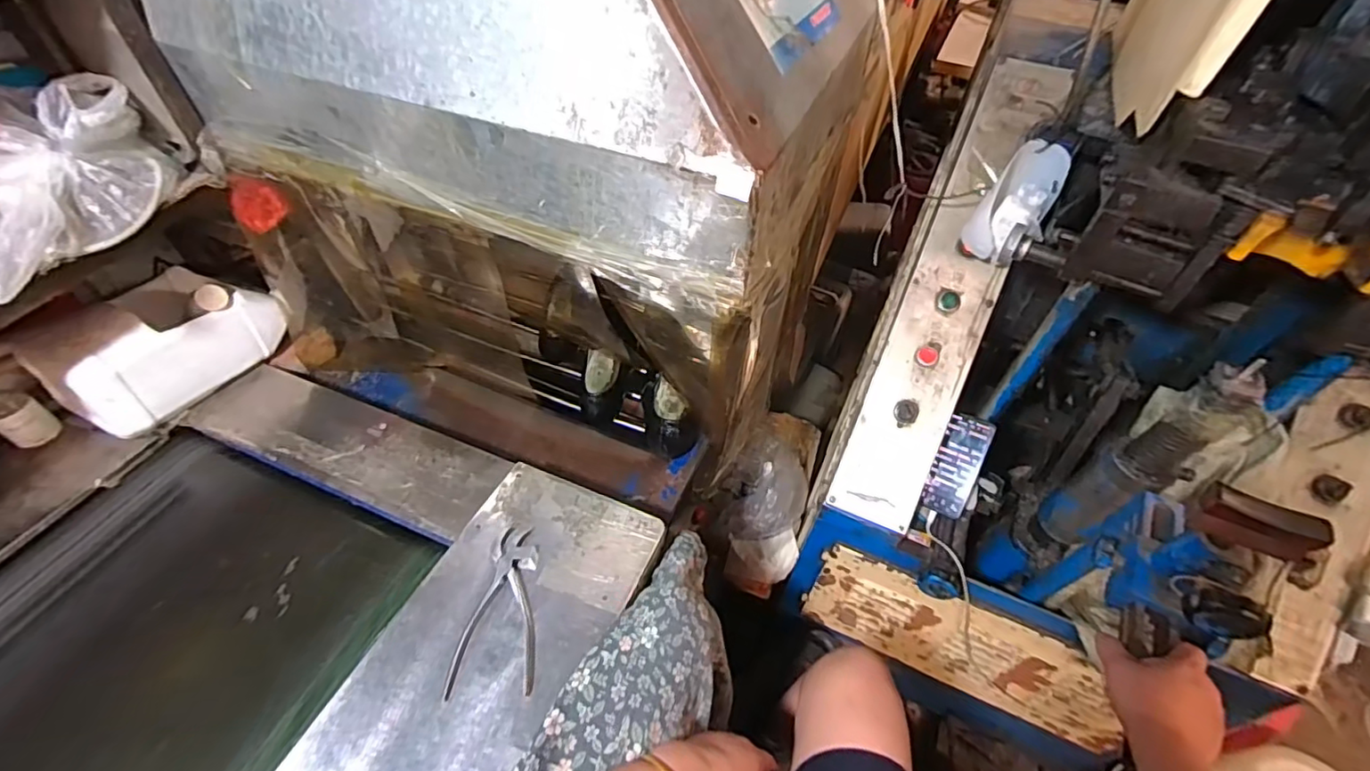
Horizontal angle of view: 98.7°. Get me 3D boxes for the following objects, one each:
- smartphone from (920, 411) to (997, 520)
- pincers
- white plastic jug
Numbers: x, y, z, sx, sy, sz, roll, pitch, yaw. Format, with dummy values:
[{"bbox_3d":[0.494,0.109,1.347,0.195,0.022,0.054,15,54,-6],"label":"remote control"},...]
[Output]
[{"bbox_3d":[0.429,0.126,0.925,0.067,0.009,0.159,21,92,27],"label":"smartphone"},{"bbox_3d":[-0.206,0.245,0.656,0.085,0.010,0.182,-2,49,-5],"label":"pincers"},{"bbox_3d":[-0.754,-0.068,0.841,0.180,0.117,0.255,20,51,14],"label":"white plastic jug"}]

